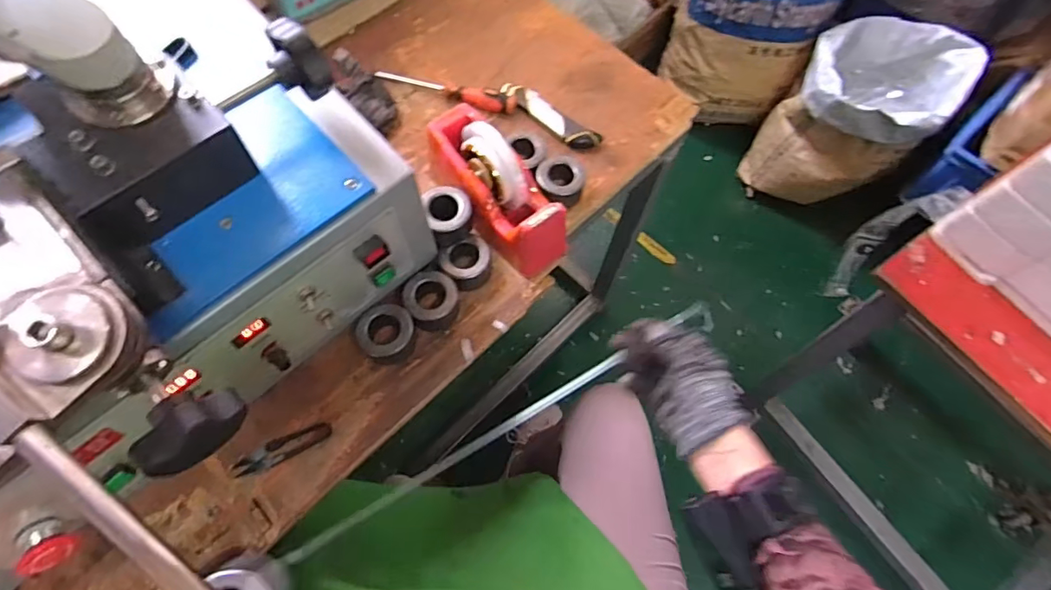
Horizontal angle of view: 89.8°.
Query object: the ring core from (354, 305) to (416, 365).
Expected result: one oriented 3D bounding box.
[{"bbox_3d":[-0.155,0.042,0.586,0.058,0.036,0.057,-38,73,-18],"label":"ring core"}]

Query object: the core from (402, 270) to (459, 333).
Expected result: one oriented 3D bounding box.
[{"bbox_3d":[-0.108,0.008,0.607,0.061,0.043,0.058,1,65,-2],"label":"core"}]

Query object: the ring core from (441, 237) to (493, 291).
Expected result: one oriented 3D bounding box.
[{"bbox_3d":[-0.070,-0.038,0.630,0.057,0.036,0.052,1,65,-2],"label":"ring core"}]

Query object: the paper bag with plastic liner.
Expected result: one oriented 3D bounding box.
[{"bbox_3d":[0.835,-0.457,1.354,0.336,0.347,0.339,35,69,13],"label":"paper bag with plastic liner"}]

